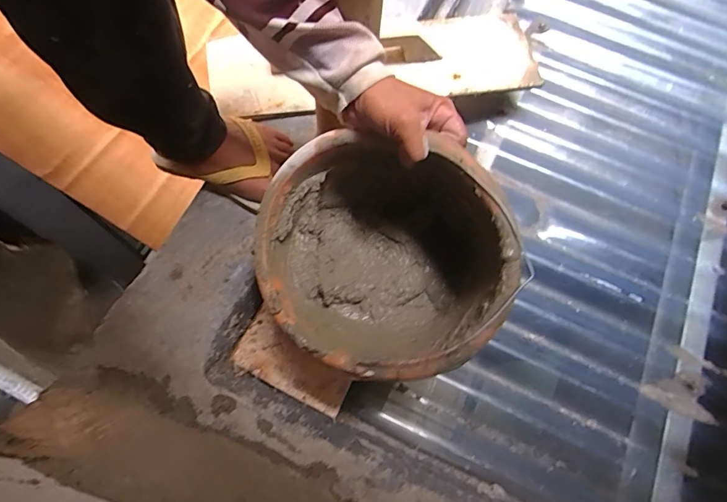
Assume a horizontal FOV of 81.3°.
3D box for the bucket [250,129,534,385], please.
[{"bbox_3d":[0.036,0.004,0.490,0.253,0.190,0.253,-2,84,17],"label":"bucket"}]

